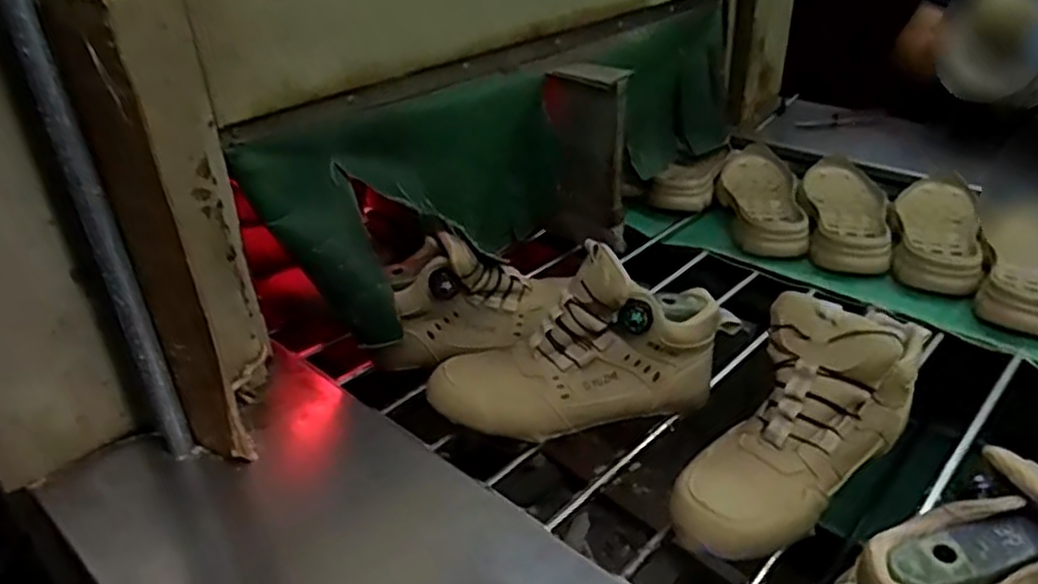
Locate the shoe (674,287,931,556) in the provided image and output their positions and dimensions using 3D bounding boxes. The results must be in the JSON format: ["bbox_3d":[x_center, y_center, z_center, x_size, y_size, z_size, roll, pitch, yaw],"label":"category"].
[{"bbox_3d":[0.213,0.088,0.553,0.241,0.130,0.097,-25,38,-32],"label":"shoe"}]

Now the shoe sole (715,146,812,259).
[{"bbox_3d":[0.333,-0.129,1.010,0.113,0.050,0.287,5,35,14],"label":"shoe sole"}]

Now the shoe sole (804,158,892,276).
[{"bbox_3d":[0.432,-0.113,0.962,0.115,0.049,0.251,7,33,15],"label":"shoe sole"}]

